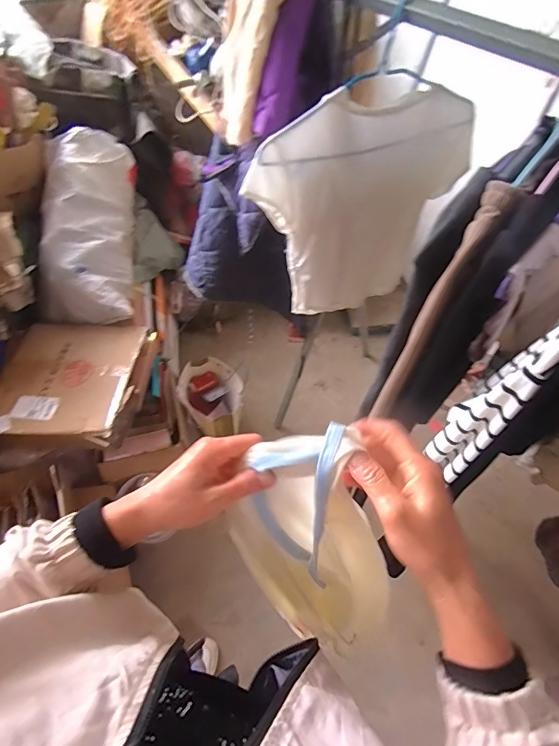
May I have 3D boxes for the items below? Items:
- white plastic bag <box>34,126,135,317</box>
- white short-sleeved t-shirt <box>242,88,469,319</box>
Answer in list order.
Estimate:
[{"bbox_3d":[-0.690,-0.545,1.538,0.294,0.240,0.761,-1,77,-4],"label":"white plastic bag"},{"bbox_3d":[0.170,-0.340,0.943,0.471,0.496,0.030,-13,56,-12],"label":"white short-sleeved t-shirt"}]

